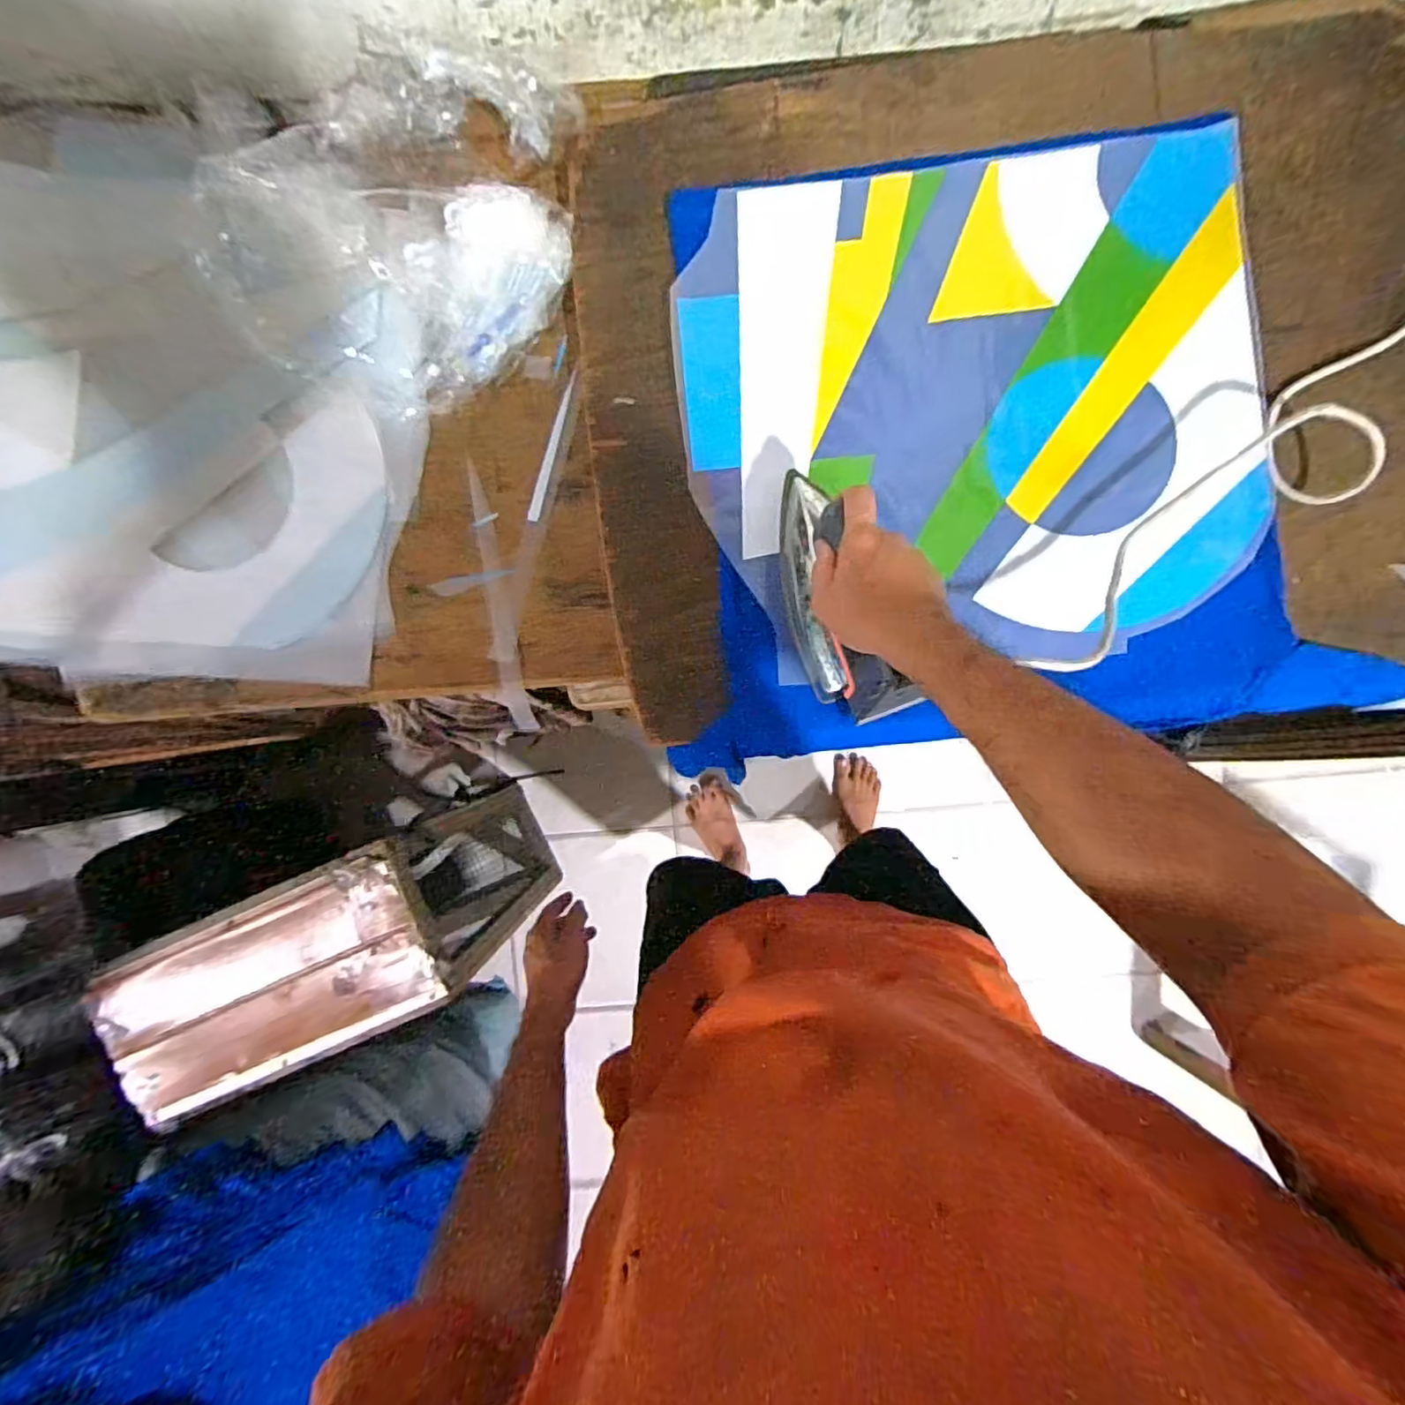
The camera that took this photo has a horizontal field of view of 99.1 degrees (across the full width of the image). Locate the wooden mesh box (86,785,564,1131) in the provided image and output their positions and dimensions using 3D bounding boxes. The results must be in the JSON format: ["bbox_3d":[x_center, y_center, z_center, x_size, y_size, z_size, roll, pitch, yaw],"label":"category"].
[{"bbox_3d":[-0.555,0.376,1.082,0.468,0.584,0.248,-24,89,3],"label":"wooden mesh box"}]

